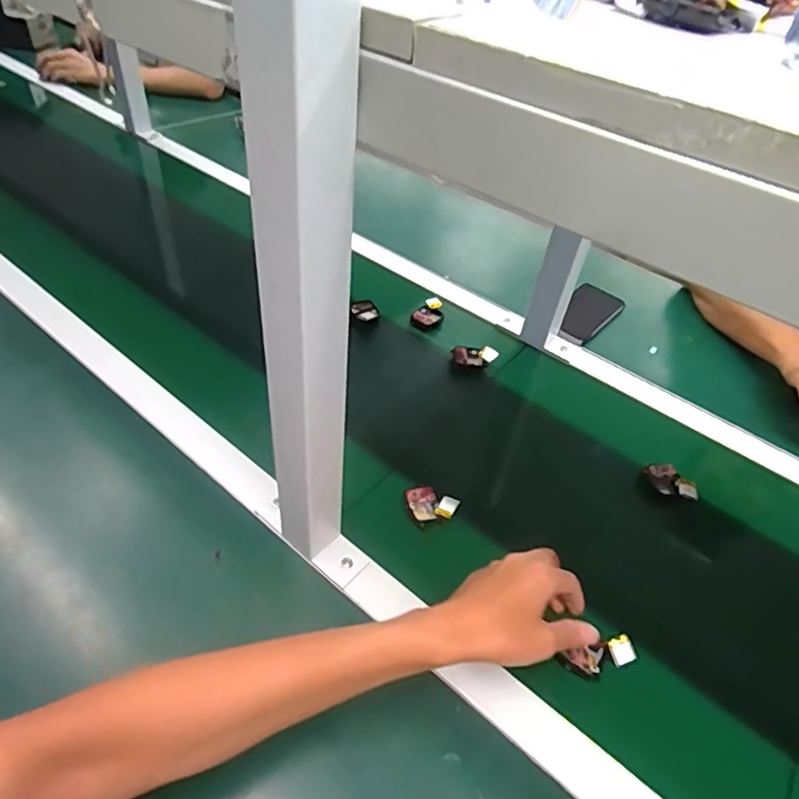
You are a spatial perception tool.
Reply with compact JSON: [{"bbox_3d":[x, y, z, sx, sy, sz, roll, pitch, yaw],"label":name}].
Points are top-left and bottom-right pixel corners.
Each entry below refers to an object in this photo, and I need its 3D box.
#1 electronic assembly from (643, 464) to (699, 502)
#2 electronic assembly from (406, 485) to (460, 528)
[{"bbox_3d":[0.300,0.091,0.610,0.057,0.016,0.027,32,48,23],"label":"electronic assembly"},{"bbox_3d":[0.030,0.108,0.562,0.051,0.014,0.041,32,50,26],"label":"electronic assembly"}]

